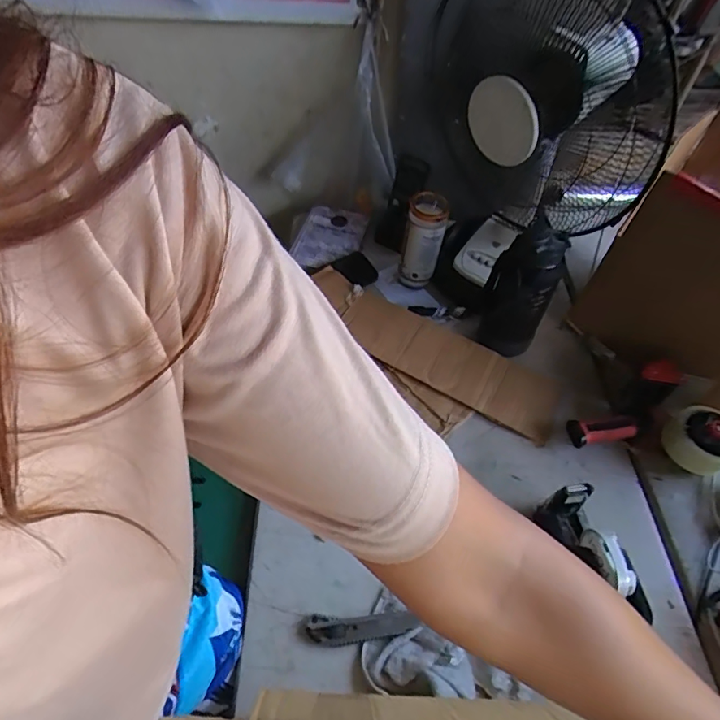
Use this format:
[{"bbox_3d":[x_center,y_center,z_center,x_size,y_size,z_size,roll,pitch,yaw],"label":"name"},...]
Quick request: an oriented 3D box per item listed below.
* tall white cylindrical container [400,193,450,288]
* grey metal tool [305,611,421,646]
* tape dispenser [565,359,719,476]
[{"bbox_3d":[0.118,-0.223,0.907,0.071,0.156,0.073,12,53,5],"label":"tall white cylindrical container"},{"bbox_3d":[0.003,0.335,0.604,0.136,0.015,0.032,0,53,-4],"label":"grey metal tool"},{"bbox_3d":[0.472,0.123,0.770,0.238,0.065,0.185,-28,59,-22],"label":"tape dispenser"}]

